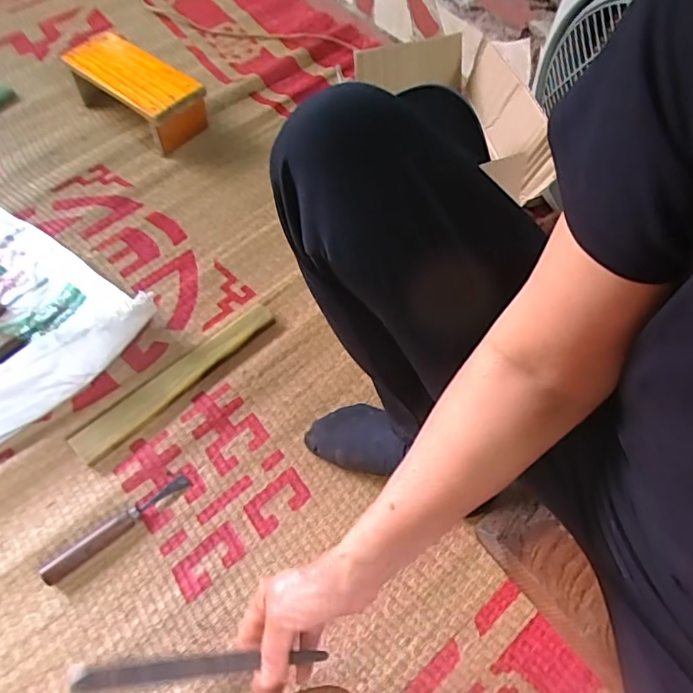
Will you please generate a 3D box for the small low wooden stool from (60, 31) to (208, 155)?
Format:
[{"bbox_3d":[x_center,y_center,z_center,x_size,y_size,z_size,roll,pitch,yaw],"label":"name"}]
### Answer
[{"bbox_3d":[-0.343,-0.421,0.868,0.231,0.076,0.104,36,65,19],"label":"small low wooden stool"}]

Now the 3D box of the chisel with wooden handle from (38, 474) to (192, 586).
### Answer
[{"bbox_3d":[-0.245,0.192,0.576,0.166,0.020,0.024,-34,65,-20],"label":"chisel with wooden handle"}]

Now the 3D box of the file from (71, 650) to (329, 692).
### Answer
[{"bbox_3d":[-0.113,0.250,0.417,0.190,0.008,0.015,-3,59,-5],"label":"file"}]

